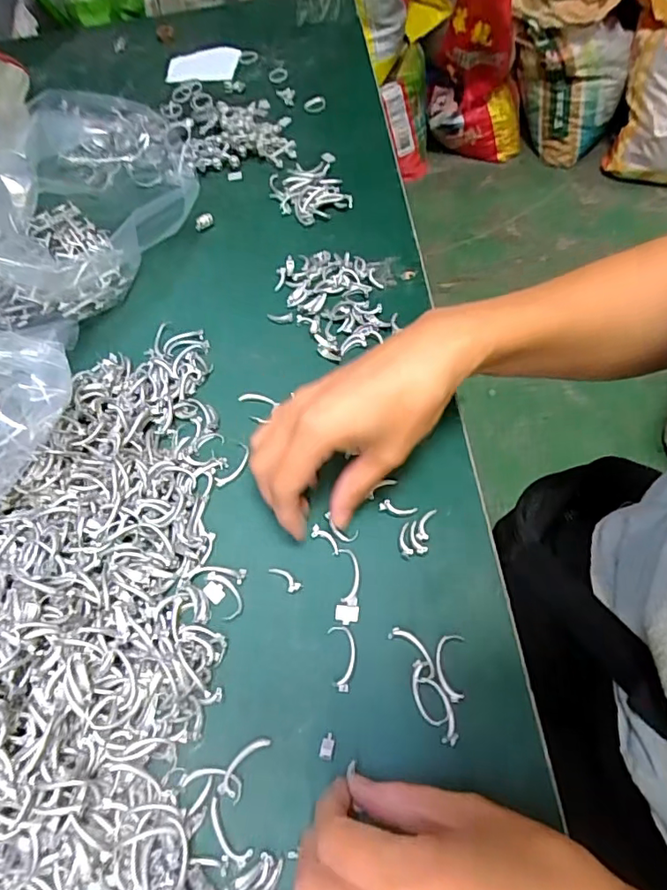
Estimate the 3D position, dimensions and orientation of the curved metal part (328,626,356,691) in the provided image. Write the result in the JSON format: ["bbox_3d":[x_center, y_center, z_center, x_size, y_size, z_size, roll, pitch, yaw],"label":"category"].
[{"bbox_3d":[0.005,0.110,0.283,0.013,0.004,0.032,-6,61,0],"label":"curved metal part"}]

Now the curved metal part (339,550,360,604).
[{"bbox_3d":[0.009,0.072,0.303,0.011,0.004,0.031,-3,61,2],"label":"curved metal part"}]

